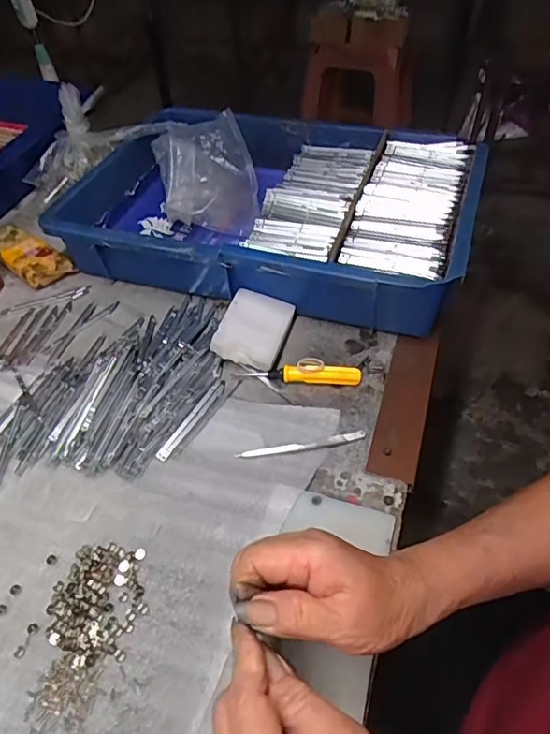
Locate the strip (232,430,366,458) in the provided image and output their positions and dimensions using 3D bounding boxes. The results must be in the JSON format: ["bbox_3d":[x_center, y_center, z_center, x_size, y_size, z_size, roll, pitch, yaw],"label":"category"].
[{"bbox_3d":[0.022,0.066,0.435,0.107,0.006,0.011,-8,49,-4],"label":"strip"}]

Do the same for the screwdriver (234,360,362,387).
[{"bbox_3d":[0.023,0.004,0.483,0.110,0.016,0.018,3,49,5],"label":"screwdriver"}]

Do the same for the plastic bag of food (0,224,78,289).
[{"bbox_3d":[-0.290,-0.130,0.608,0.108,0.025,0.052,31,57,26],"label":"plastic bag of food"}]

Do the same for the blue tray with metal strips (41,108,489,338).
[{"bbox_3d":[-0.019,-0.186,0.604,0.452,0.089,0.275,12,50,13],"label":"blue tray with metal strips"}]

